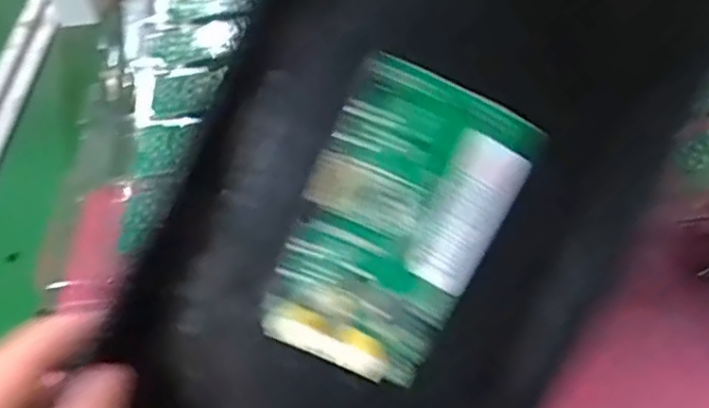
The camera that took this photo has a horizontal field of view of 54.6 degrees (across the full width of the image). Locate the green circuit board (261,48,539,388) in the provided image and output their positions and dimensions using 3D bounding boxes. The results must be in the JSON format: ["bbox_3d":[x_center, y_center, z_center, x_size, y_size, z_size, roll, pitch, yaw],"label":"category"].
[{"bbox_3d":[0.013,0.007,0.217,0.060,0.095,0.006,26,9,-6],"label":"green circuit board"}]

